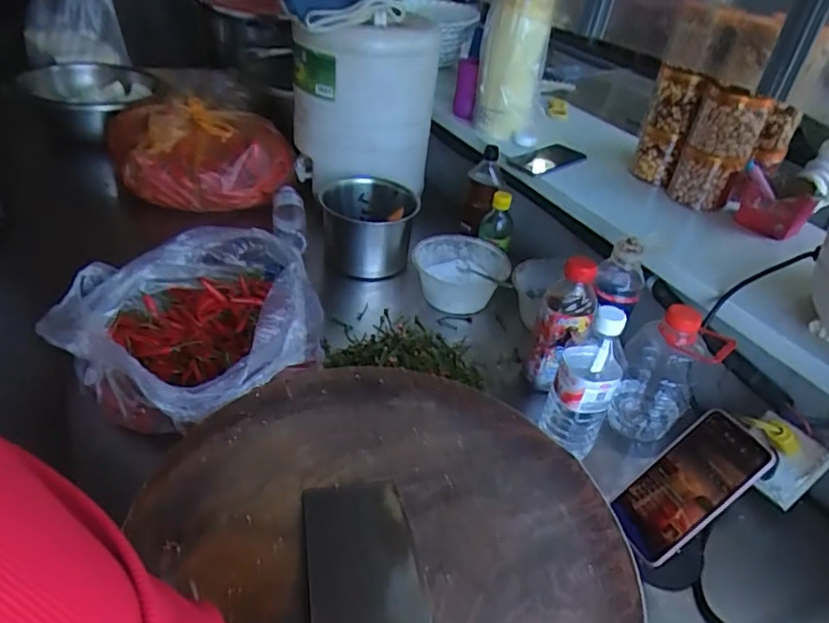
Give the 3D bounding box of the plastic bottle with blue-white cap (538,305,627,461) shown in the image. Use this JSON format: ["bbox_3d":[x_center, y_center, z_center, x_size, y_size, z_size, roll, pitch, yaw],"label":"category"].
[{"bbox_3d":[0.205,0.086,0.703,0.072,0.197,0.066,16,38,11],"label":"plastic bottle with blue-white cap"}]

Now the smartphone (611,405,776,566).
[{"bbox_3d":[0.281,0.179,0.606,0.163,0.014,0.076,-45,49,4],"label":"smartphone"}]

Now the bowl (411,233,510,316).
[{"bbox_3d":[0.079,-0.073,1.035,0.165,0.068,0.155,5,37,-4],"label":"bowl"}]

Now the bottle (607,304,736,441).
[{"bbox_3d":[0.335,0.080,0.785,0.109,0.205,0.092,24,40,21],"label":"bottle"}]

